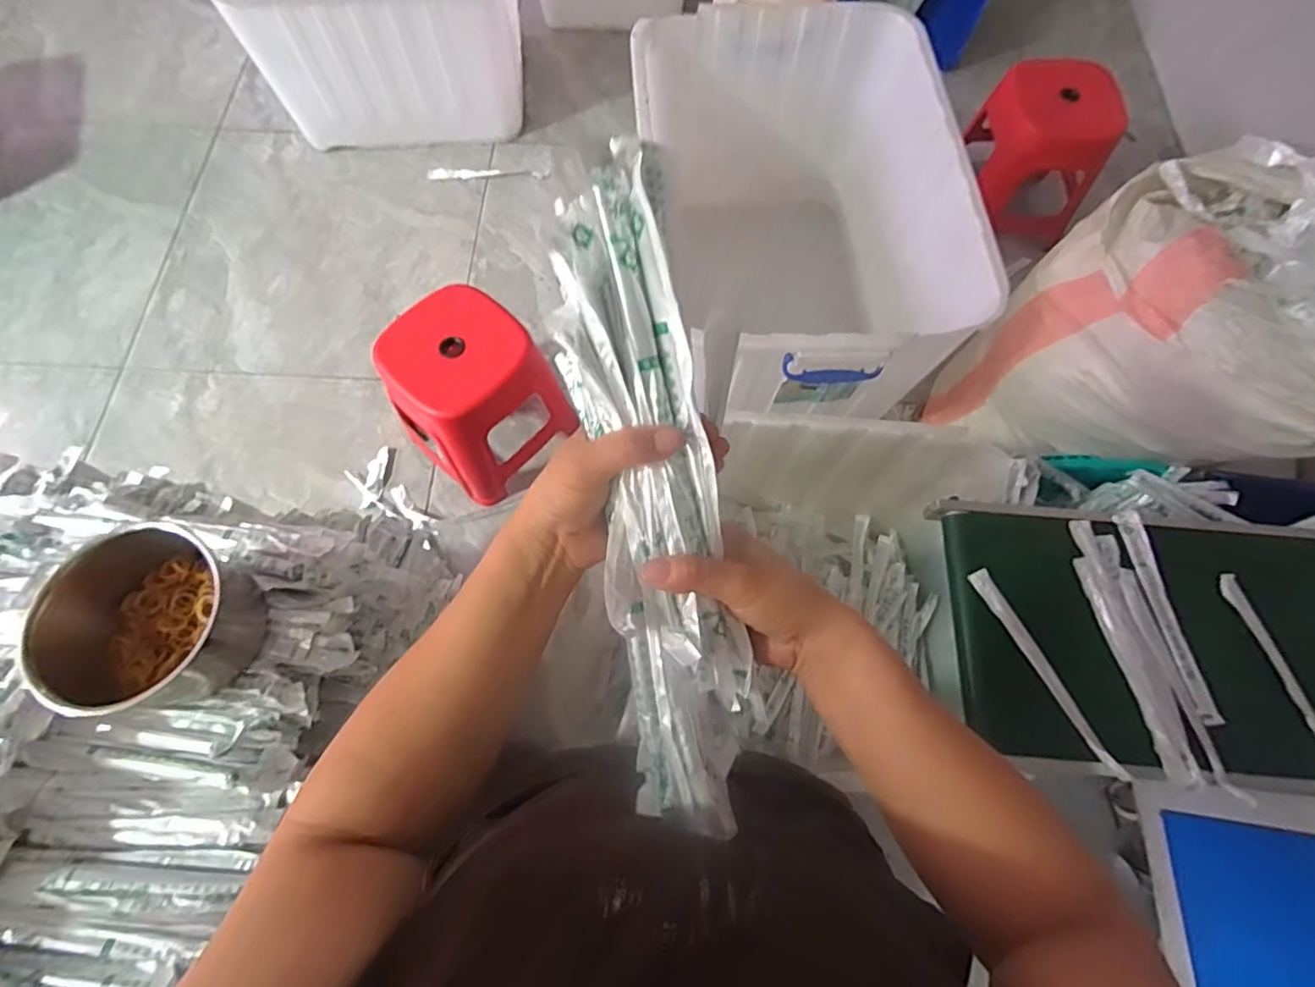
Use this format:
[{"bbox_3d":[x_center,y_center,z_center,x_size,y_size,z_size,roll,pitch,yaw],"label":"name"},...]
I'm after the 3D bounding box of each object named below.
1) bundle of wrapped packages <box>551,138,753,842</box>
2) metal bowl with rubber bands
[{"bbox_3d":[-0.003,0.002,0.323,0.071,0.035,0.346,-9,98,-5],"label":"bundle of wrapped packages"},{"bbox_3d":[-0.393,0.100,0.478,0.130,0.089,0.152,16,69,5],"label":"metal bowl with rubber bands"}]

